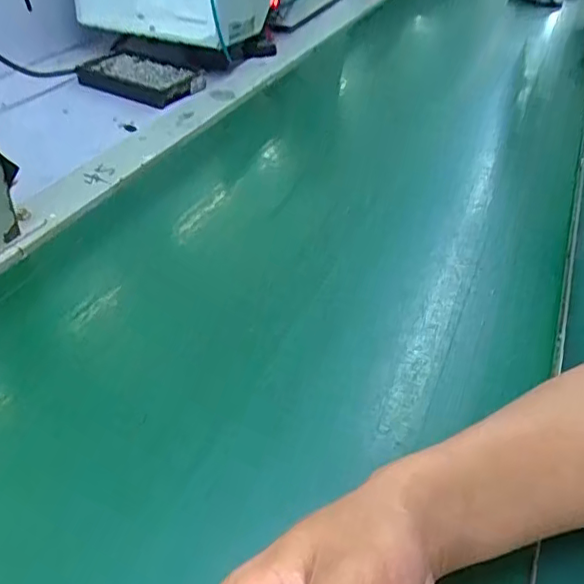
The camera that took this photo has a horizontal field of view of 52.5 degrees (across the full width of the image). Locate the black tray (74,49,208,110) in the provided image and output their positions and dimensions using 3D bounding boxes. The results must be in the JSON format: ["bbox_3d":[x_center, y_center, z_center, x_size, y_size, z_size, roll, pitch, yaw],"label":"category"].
[{"bbox_3d":[-0.190,-0.273,0.754,0.146,0.024,0.094,22,43,21],"label":"black tray"}]

